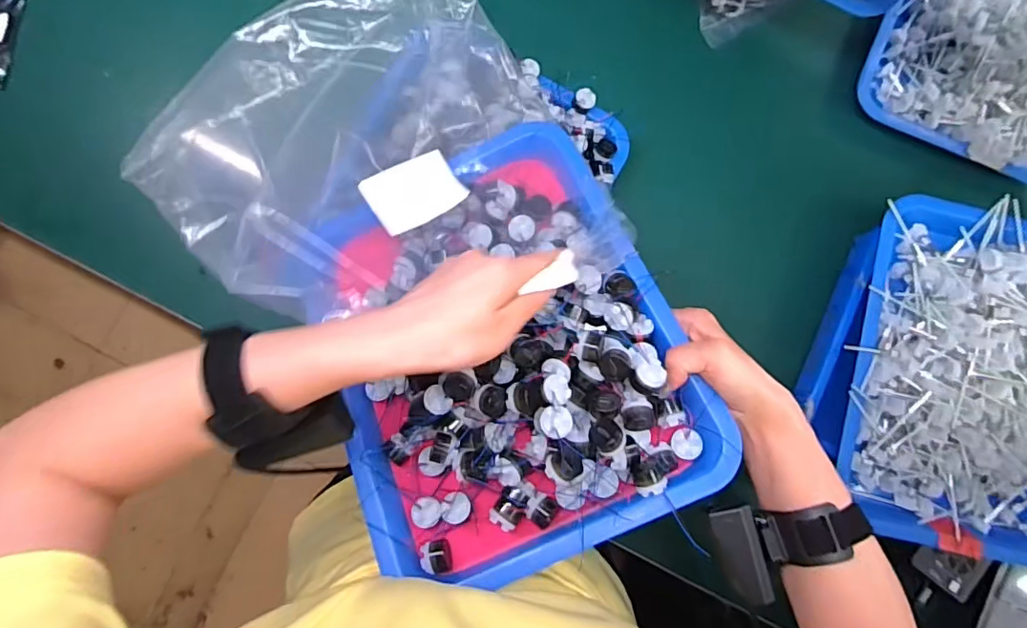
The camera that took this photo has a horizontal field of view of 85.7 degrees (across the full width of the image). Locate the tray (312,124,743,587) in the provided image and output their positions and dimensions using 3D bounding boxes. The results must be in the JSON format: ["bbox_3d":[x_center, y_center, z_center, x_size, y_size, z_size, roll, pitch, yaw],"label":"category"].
[{"bbox_3d":[-0.014,0.022,0.421,0.250,0.057,0.306,-26,67,5],"label":"tray"}]

